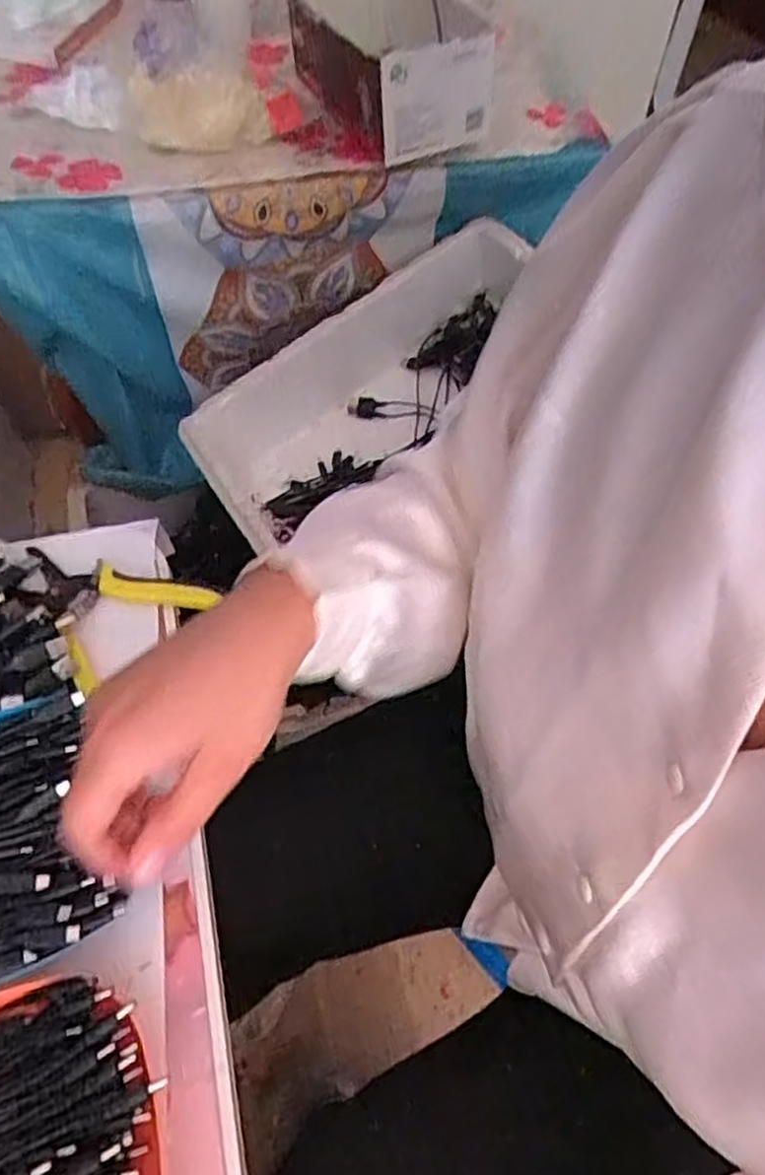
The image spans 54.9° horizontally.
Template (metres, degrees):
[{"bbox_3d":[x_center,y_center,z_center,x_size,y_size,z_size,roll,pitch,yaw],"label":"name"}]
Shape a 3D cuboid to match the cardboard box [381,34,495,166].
[{"bbox_3d":[0.055,-0.471,0.713,0.138,0.091,0.015,-32,54,-27],"label":"cardboard box"}]

